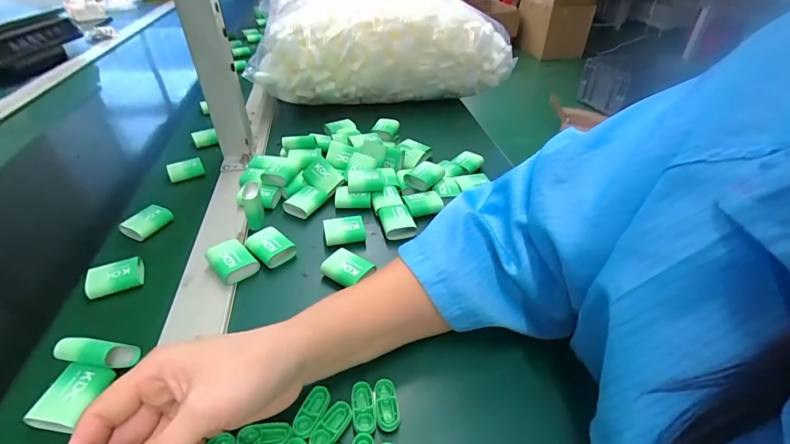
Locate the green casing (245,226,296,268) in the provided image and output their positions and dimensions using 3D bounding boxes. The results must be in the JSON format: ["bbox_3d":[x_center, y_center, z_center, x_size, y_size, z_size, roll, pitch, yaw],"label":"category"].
[{"bbox_3d":[-0.126,0.025,0.391,0.036,0.019,0.041,-28,45,-35],"label":"green casing"}]

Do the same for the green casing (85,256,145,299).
[{"bbox_3d":[-0.264,0.053,0.363,0.044,0.016,0.036,-18,40,-25],"label":"green casing"}]

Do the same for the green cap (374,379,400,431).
[{"bbox_3d":[-0.006,0.125,0.266,0.015,0.005,0.033,-4,36,-8],"label":"green cap"}]

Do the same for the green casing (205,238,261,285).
[{"bbox_3d":[-0.157,0.038,0.371,0.035,0.020,0.044,-29,45,-35],"label":"green casing"}]

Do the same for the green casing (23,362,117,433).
[{"bbox_3d":[-0.225,0.121,0.268,0.031,0.011,0.044,4,35,4],"label":"green casing"}]

